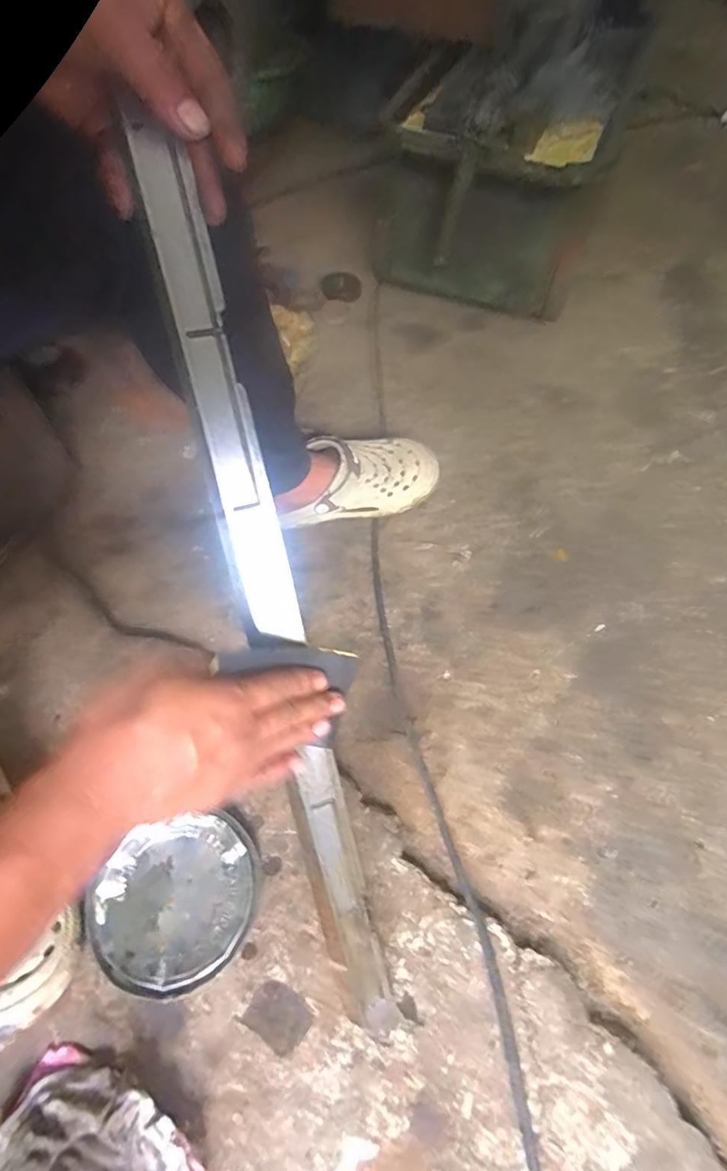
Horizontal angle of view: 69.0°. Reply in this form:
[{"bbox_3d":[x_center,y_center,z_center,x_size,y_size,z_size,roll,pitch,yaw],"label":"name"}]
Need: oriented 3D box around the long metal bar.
[{"bbox_3d":[-0.049,0.068,0.361,0.034,0.011,0.641,-14,106,-10],"label":"long metal bar"}]

